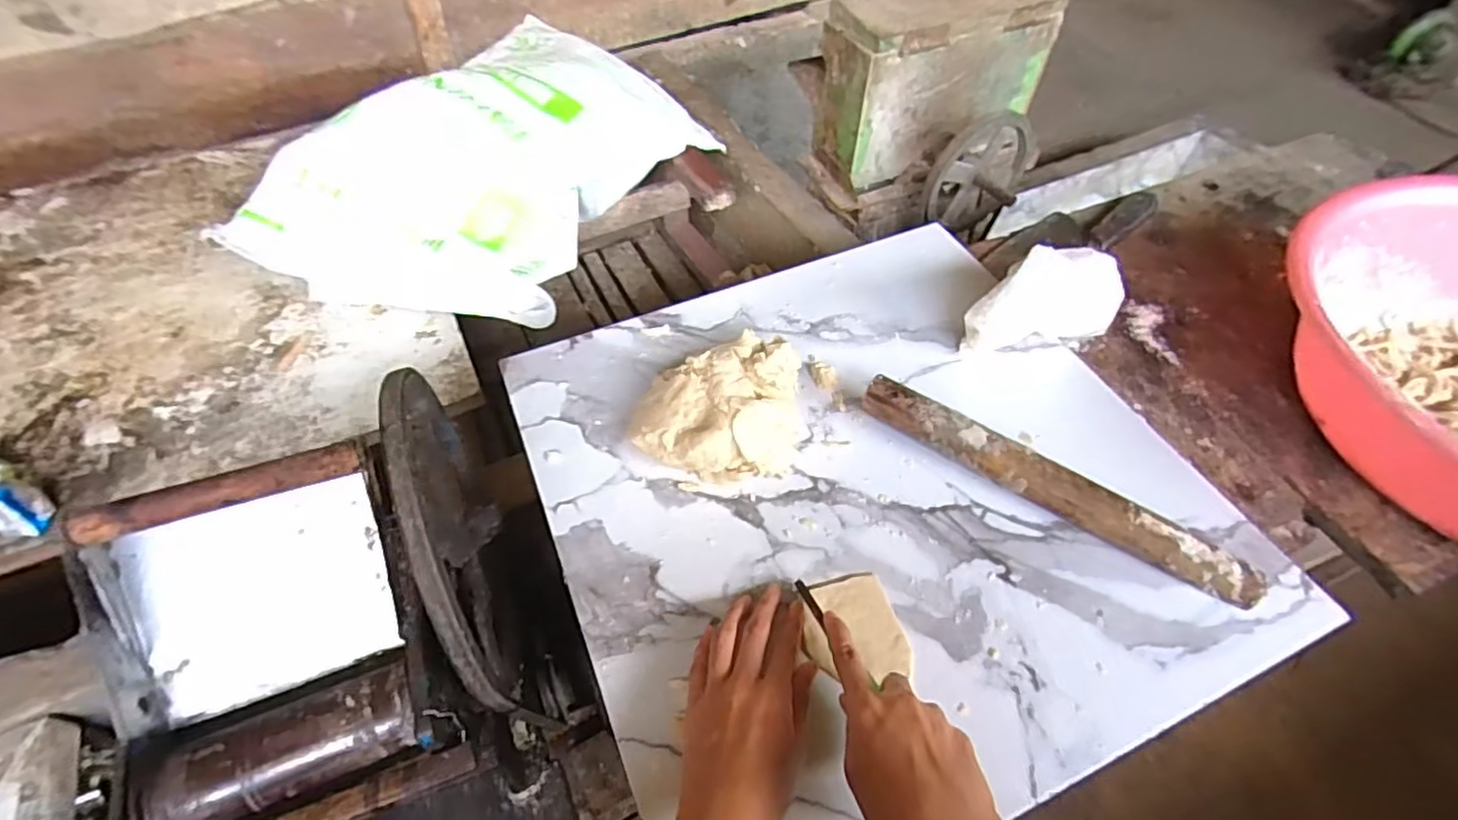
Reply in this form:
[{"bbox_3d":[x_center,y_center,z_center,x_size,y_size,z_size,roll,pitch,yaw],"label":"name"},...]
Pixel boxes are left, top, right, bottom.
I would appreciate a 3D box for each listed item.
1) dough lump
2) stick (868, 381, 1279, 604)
[{"bbox_3d":[-0.006,-0.003,0.535,0.131,0.072,0.106,8,54,8],"label":"dough lump"},{"bbox_3d":[0.243,0.059,0.511,0.301,0.034,0.025,29,56,19],"label":"stick"}]

